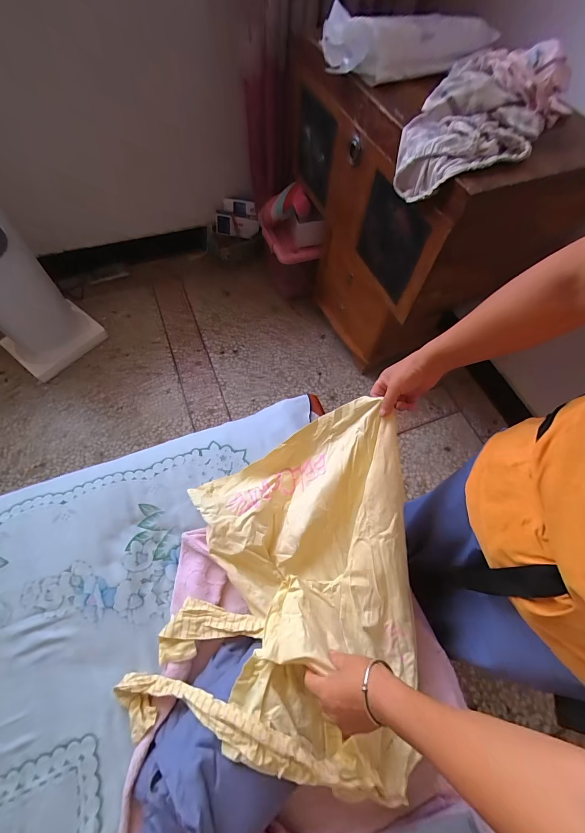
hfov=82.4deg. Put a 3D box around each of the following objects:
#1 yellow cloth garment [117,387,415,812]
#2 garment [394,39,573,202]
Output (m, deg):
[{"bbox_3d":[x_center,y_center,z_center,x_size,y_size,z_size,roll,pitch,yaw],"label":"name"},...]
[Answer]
[{"bbox_3d":[-0.003,0.235,0.543,0.395,0.162,0.510,9,64,1],"label":"yellow cloth garment"},{"bbox_3d":[0.393,-0.629,0.718,0.248,0.191,0.392,43,69,16],"label":"garment"}]

